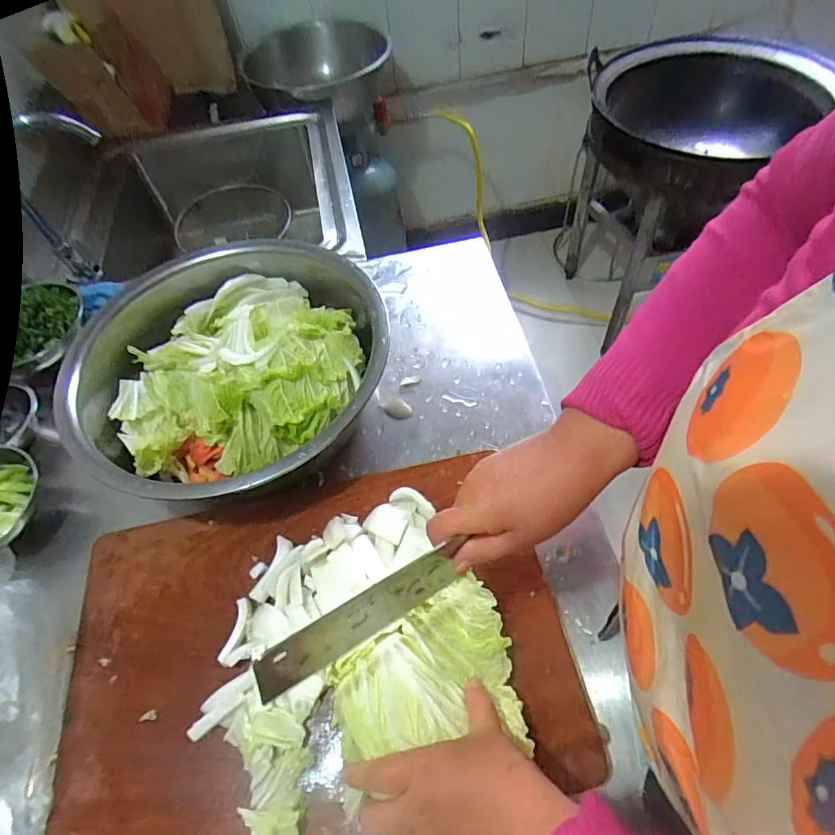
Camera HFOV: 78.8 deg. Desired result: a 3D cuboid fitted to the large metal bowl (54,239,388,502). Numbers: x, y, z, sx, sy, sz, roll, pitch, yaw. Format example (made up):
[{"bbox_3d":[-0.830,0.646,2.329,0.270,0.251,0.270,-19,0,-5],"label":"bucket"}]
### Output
[{"bbox_3d":[-0.215,-0.050,0.629,0.363,0.112,0.364,-2,55,4],"label":"large metal bowl"}]

